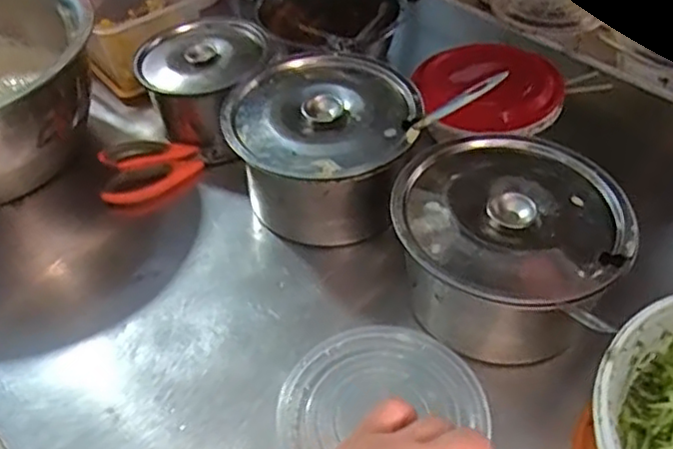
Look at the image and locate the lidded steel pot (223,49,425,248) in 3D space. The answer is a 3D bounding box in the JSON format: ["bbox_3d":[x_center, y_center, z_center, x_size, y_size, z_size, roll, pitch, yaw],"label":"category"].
[{"bbox_3d":[-0.012,-0.078,0.691,0.183,0.111,0.179,-1,48,1],"label":"lidded steel pot"}]

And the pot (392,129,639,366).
[{"bbox_3d":[0.147,0.019,0.583,0.190,0.123,0.172,12,49,13],"label":"pot"}]

